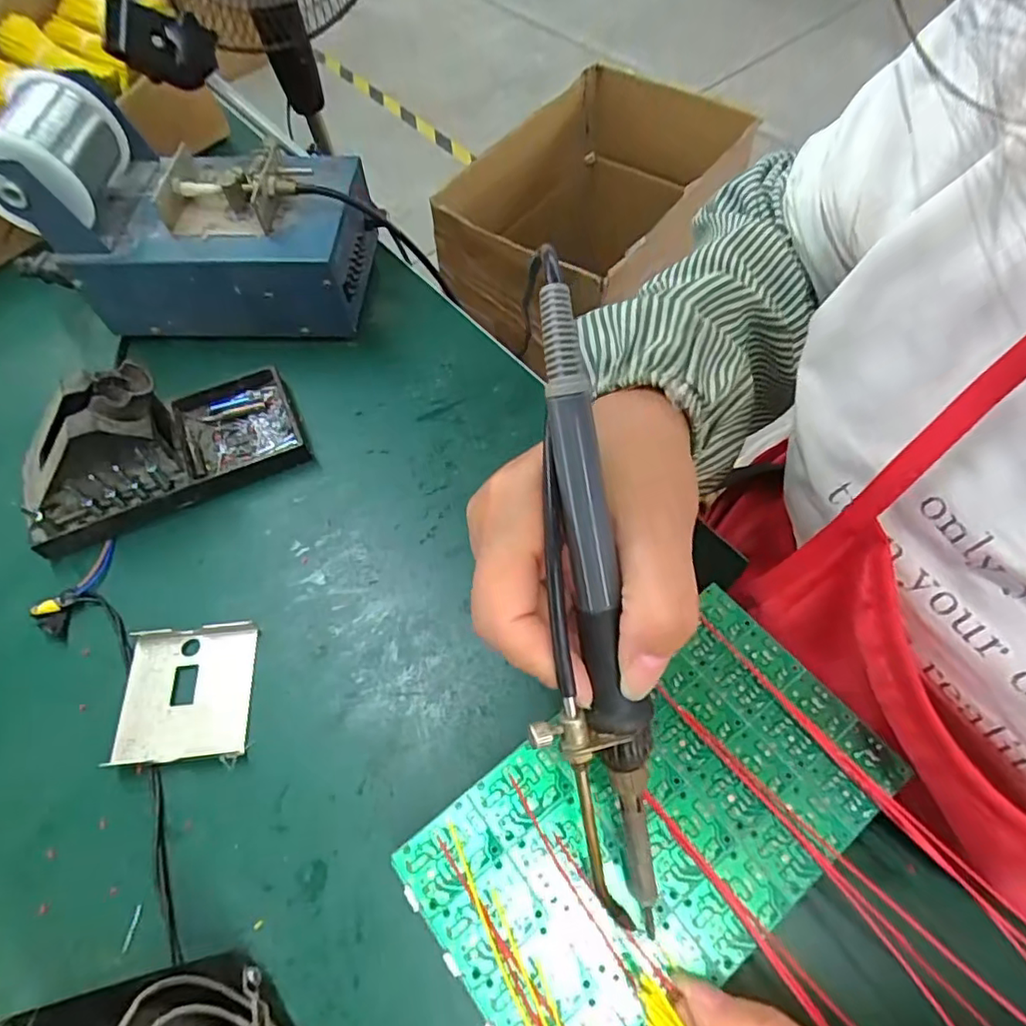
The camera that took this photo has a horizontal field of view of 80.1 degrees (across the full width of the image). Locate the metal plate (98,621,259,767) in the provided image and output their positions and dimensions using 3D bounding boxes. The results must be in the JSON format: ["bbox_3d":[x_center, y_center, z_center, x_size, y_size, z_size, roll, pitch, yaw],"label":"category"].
[{"bbox_3d":[-0.170,0.093,0.320,0.063,0.011,0.070,-8,59,-1],"label":"metal plate"}]

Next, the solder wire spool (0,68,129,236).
[{"bbox_3d":[-0.295,-0.227,0.394,0.067,0.067,0.096,-6,59,0],"label":"solder wire spool"}]

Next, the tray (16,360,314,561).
[{"bbox_3d":[-0.220,-0.051,0.367,0.158,0.071,0.079,-23,60,-10],"label":"tray"}]

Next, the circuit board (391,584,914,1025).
[{"bbox_3d":[0.054,0.116,0.235,0.173,0.005,0.098,-34,63,-16],"label":"circuit board"}]

